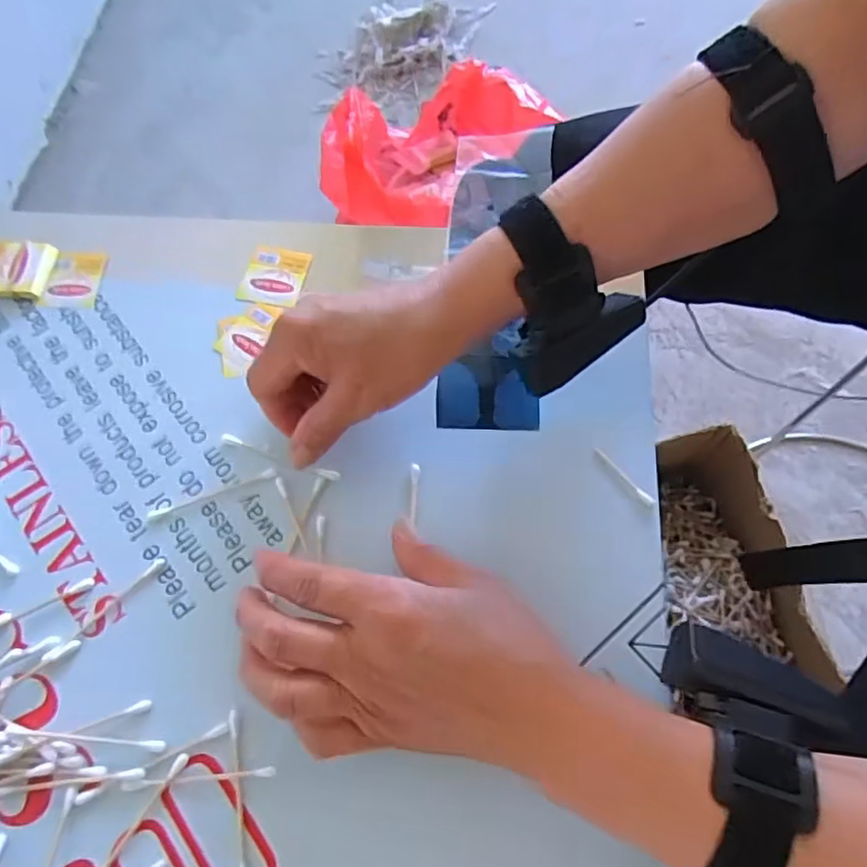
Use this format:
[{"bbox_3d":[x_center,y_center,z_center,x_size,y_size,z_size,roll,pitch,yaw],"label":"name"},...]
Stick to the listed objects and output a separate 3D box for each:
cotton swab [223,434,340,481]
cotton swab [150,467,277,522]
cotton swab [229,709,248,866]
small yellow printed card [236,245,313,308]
[{"bbox_3d":[-0.087,0.014,0.358,0.073,0.004,0.007,18,67,11],"label":"cotton swab"},{"bbox_3d":[-0.124,0.034,0.351,0.074,0.004,0.007,-18,66,-6],"label":"cotton swab"},{"bbox_3d":[-0.090,0.167,0.290,0.005,0.005,0.073,-10,65,-3],"label":"cotton swab"},{"bbox_3d":[-0.104,-0.103,0.414,0.041,0.004,0.042,8,71,0],"label":"small yellow printed card"}]

